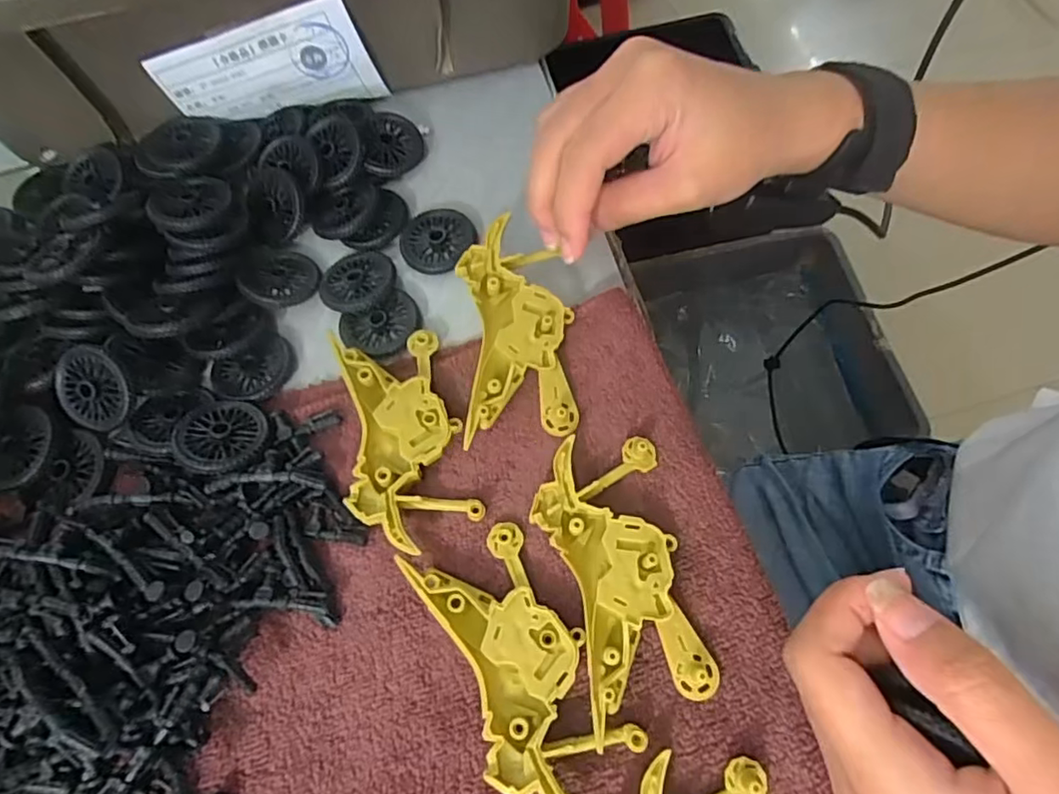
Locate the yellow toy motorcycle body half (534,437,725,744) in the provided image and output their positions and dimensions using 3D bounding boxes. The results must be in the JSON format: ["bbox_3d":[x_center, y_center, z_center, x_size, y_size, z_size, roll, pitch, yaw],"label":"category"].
[{"bbox_3d":[0.034,0.066,0.224,0.050,0.010,0.098,-12,66,-1],"label":"yellow toy motorcycle body half"}]

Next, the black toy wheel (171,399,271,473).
[{"bbox_3d":[-0.132,0.015,0.253,0.036,0.004,0.039,5,46,-5],"label":"black toy wheel"}]

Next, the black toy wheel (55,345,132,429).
[{"bbox_3d":[-0.191,-0.003,0.258,0.035,0.004,0.035,22,105,-4],"label":"black toy wheel"}]

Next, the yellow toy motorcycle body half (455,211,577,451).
[{"bbox_3d":[-0.006,-0.030,0.262,0.046,0.023,0.092,-6,66,-1],"label":"yellow toy motorcycle body half"}]

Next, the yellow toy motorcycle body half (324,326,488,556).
[{"bbox_3d":[-0.055,0.015,0.254,0.048,0.010,0.095,-17,66,-3],"label":"yellow toy motorcycle body half"}]

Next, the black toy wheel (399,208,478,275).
[{"bbox_3d":[-0.047,-0.080,0.300,0.034,0.006,0.038,27,71,15],"label":"black toy wheel"}]

